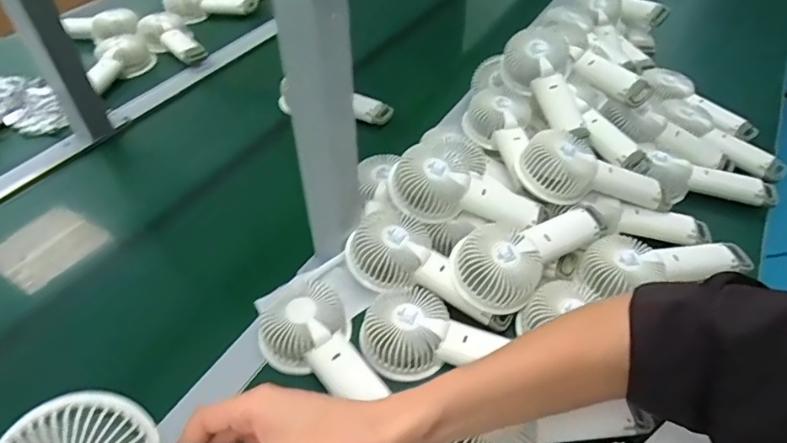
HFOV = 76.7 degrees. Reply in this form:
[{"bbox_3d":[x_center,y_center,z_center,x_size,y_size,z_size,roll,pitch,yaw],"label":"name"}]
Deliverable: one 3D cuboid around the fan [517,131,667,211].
[{"bbox_3d":[0.227,-0.052,0.565,0.166,0.043,0.071,13,47,-6],"label":"fan"}]

